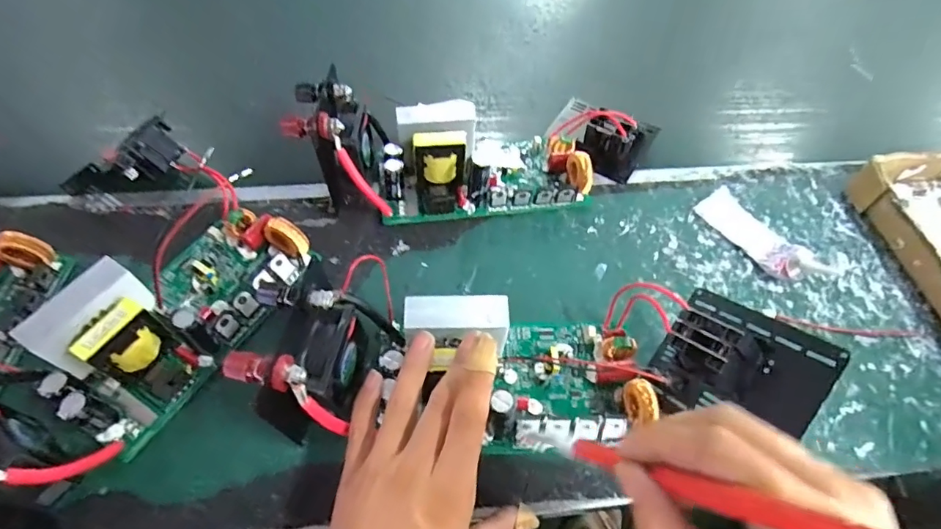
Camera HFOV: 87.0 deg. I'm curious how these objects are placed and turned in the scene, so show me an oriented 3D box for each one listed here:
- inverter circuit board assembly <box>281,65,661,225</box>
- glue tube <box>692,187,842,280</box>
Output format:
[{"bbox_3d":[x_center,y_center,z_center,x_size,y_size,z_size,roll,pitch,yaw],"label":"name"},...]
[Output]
[{"bbox_3d":[0.020,-0.117,0.439,0.325,0.081,0.127,-6,59,-6],"label":"inverter circuit board assembly"},{"bbox_3d":[0.259,-0.030,0.429,0.051,0.030,0.112,-31,65,-20],"label":"glue tube"}]

